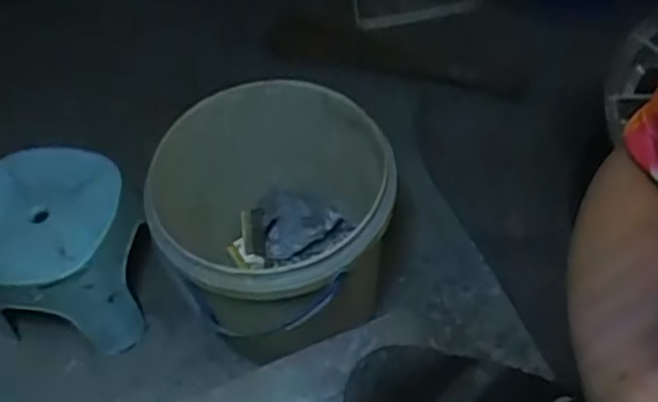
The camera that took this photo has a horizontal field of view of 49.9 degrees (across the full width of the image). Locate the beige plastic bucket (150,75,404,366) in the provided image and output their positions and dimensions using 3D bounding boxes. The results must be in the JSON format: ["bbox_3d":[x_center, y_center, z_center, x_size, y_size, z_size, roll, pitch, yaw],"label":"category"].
[{"bbox_3d":[-0.041,0.036,0.922,0.313,0.322,0.281,-26,57,-13],"label":"beige plastic bucket"}]

